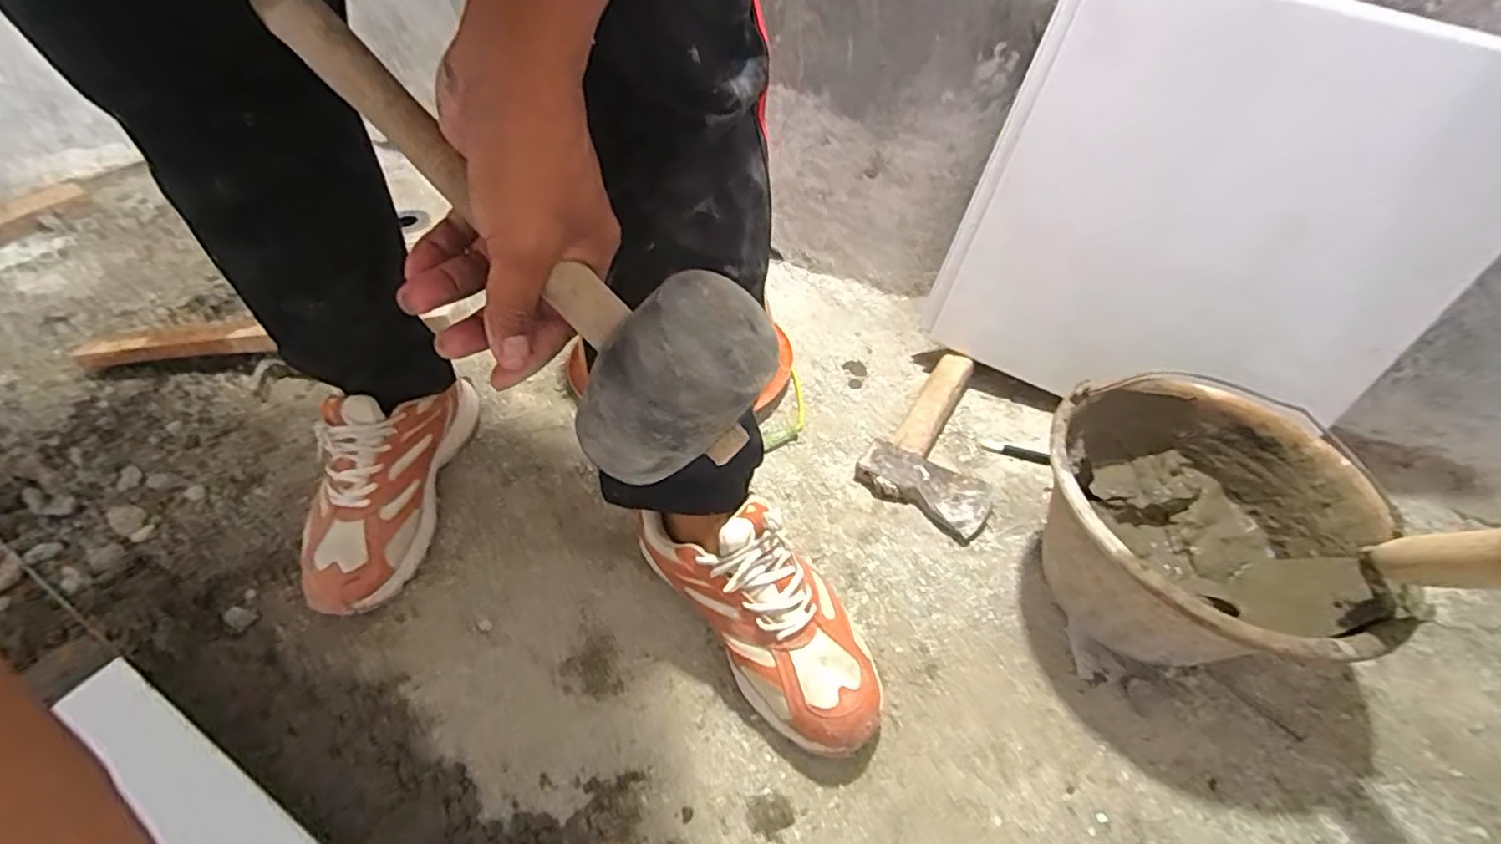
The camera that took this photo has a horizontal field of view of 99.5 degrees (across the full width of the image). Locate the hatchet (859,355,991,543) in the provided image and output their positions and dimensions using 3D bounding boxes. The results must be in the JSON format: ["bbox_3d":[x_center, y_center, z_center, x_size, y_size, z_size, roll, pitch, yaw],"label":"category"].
[{"bbox_3d":[0.228,0.019,0.707,0.137,0.038,0.227,28,51,25],"label":"hatchet"}]

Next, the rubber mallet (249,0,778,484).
[{"bbox_3d":[-0.118,-0.093,0.308,0.297,0.102,0.058,45,55,3],"label":"rubber mallet"}]

